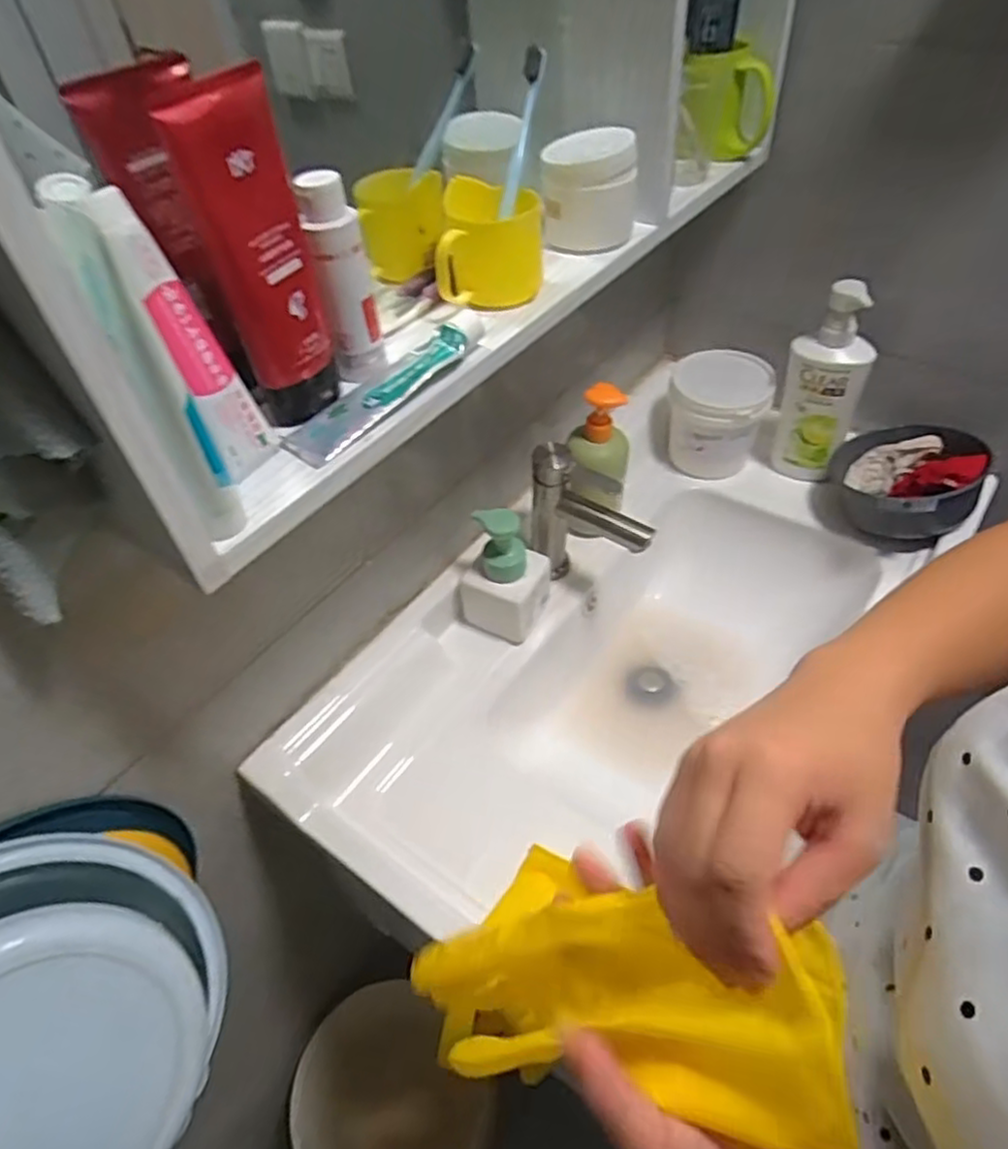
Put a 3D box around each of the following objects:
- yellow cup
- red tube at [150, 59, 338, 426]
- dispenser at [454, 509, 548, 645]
[{"bbox_3d":[-0.015,-0.262,0.551,0.081,0.078,0.085,-9,46,-3],"label":"yellow cup"},{"bbox_3d":[-0.139,-0.176,0.409,0.056,0.179,0.047,-17,47,-10],"label":"red tube"},{"bbox_3d":[-0.001,-0.006,0.741,0.084,0.145,0.069,14,50,18],"label":"dispenser"}]

